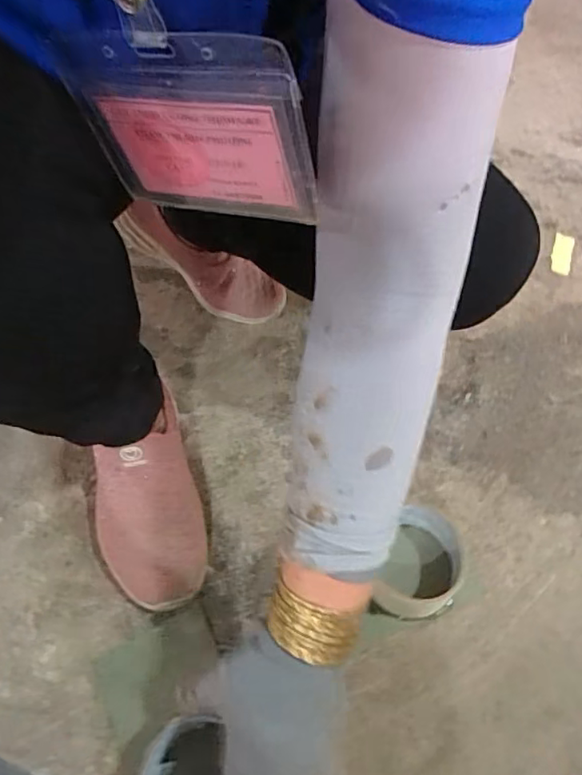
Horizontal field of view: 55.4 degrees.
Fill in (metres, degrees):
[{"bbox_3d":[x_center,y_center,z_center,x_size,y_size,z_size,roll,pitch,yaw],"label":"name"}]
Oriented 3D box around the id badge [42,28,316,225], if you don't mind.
[{"bbox_3d":[-0.040,-0.101,0.225,0.097,0.083,0.004,13,67,15],"label":"id badge"}]

